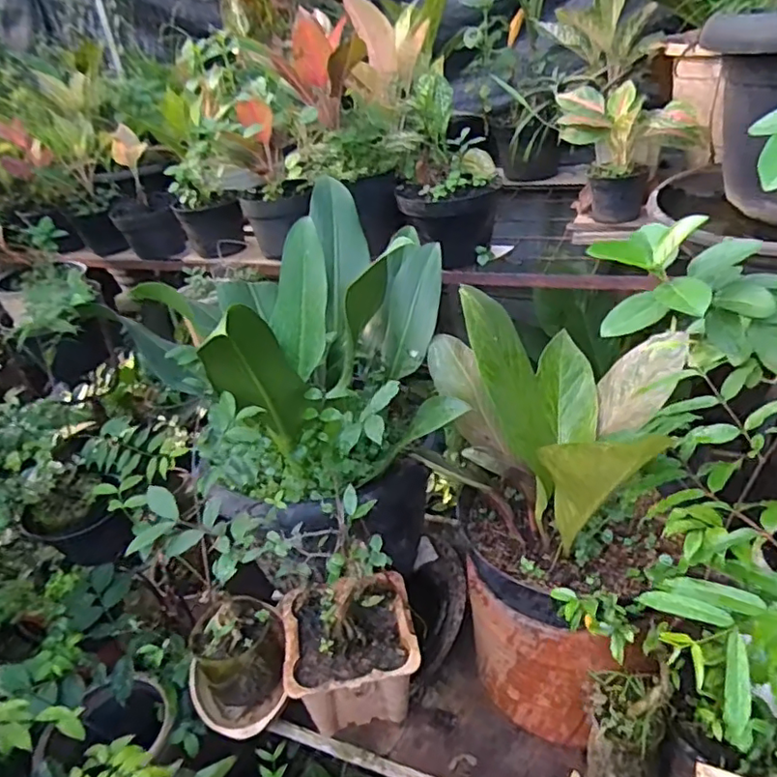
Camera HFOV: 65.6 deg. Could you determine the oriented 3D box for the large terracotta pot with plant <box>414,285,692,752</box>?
[{"bbox_3d":[0.204,0.181,0.836,0.317,0.575,0.367,5,34,18],"label":"large terracotta pot with plant"}]

